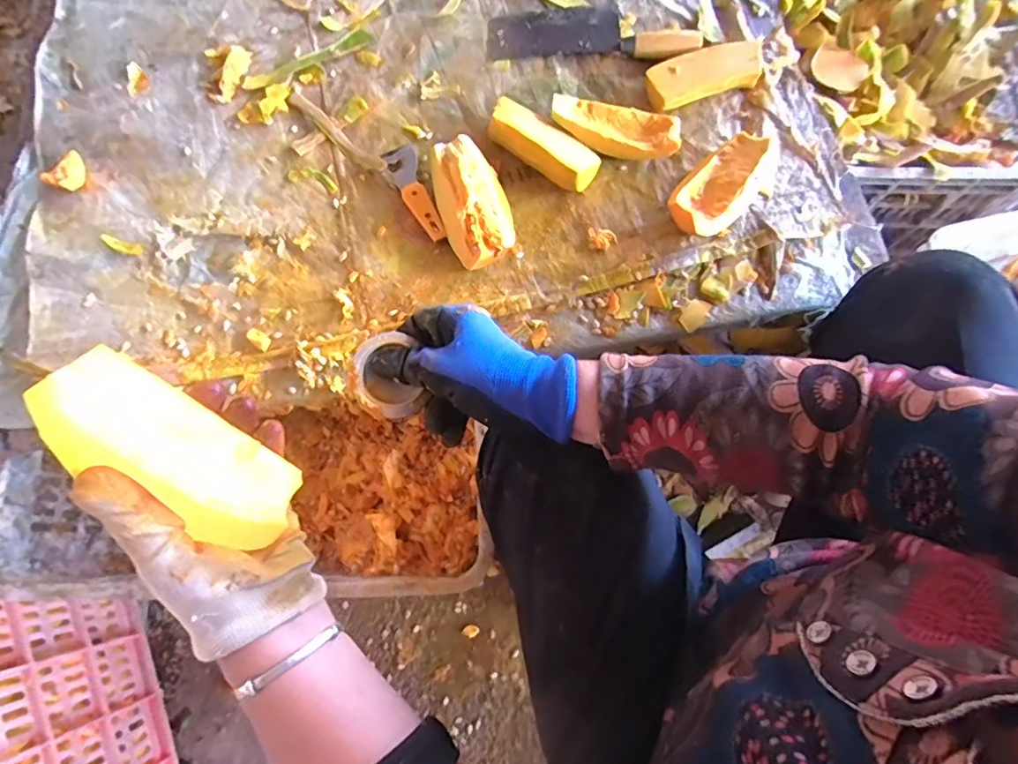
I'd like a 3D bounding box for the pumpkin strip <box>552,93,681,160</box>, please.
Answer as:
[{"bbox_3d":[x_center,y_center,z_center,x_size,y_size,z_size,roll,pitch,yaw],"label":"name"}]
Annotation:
[{"bbox_3d":[0.127,-0.306,0.619,0.154,0.033,0.058,20,75,6],"label":"pumpkin strip"}]

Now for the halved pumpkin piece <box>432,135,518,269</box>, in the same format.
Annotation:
[{"bbox_3d":[-0.040,-0.202,0.582,0.078,0.048,0.149,-18,74,-5],"label":"halved pumpkin piece"}]

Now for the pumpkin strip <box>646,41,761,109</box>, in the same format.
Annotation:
[{"bbox_3d":[0.245,-0.379,0.637,0.143,0.032,0.064,-12,74,-3],"label":"pumpkin strip"}]

